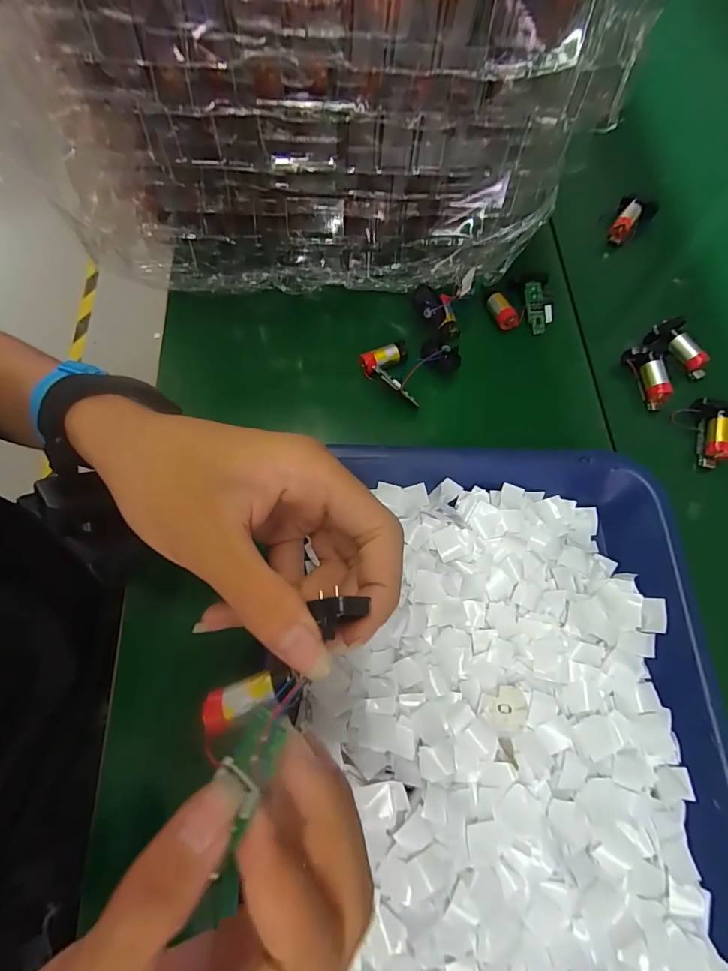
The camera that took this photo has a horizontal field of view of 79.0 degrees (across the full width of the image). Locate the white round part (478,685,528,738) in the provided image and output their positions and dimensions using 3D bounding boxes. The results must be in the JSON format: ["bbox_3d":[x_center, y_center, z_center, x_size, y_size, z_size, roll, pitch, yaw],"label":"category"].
[{"bbox_3d":[0.078,0.126,0.246,0.028,0.004,0.025,-2,69,-1],"label":"white round part"}]

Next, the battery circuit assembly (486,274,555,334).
[{"bbox_3d":[0.130,-0.147,0.361,0.056,0.020,0.042,-13,70,-5],"label":"battery circuit assembly"}]

